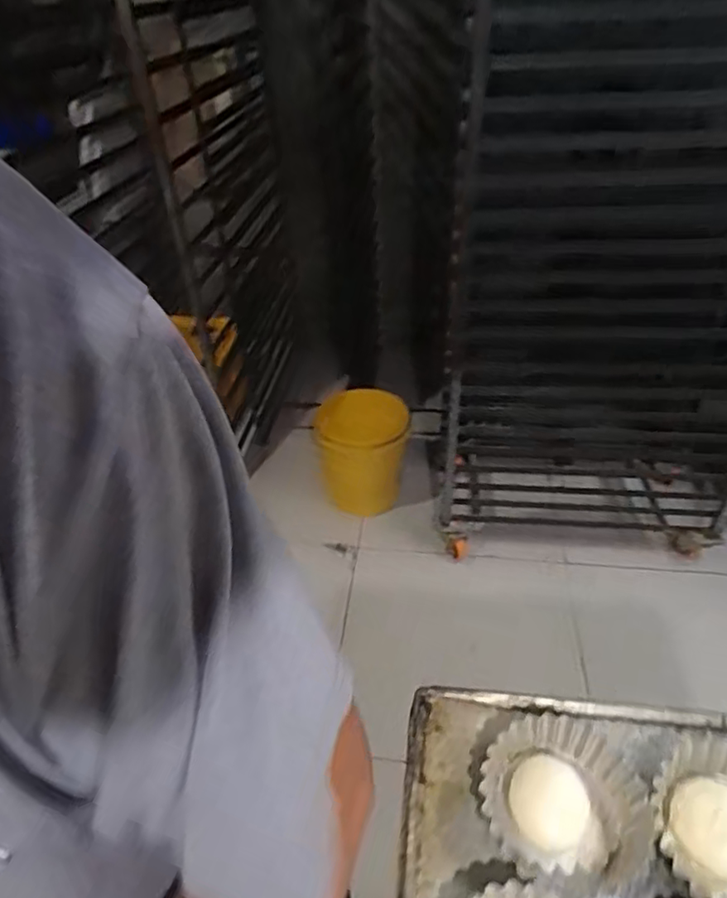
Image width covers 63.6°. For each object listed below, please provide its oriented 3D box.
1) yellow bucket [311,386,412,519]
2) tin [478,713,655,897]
[{"bbox_3d":[-0.002,0.005,1.761,0.246,0.268,0.291,5,42,8],"label":"yellow bucket"},{"bbox_3d":[0.128,0.223,0.380,0.100,0.031,0.089,8,42,11],"label":"tin"}]

